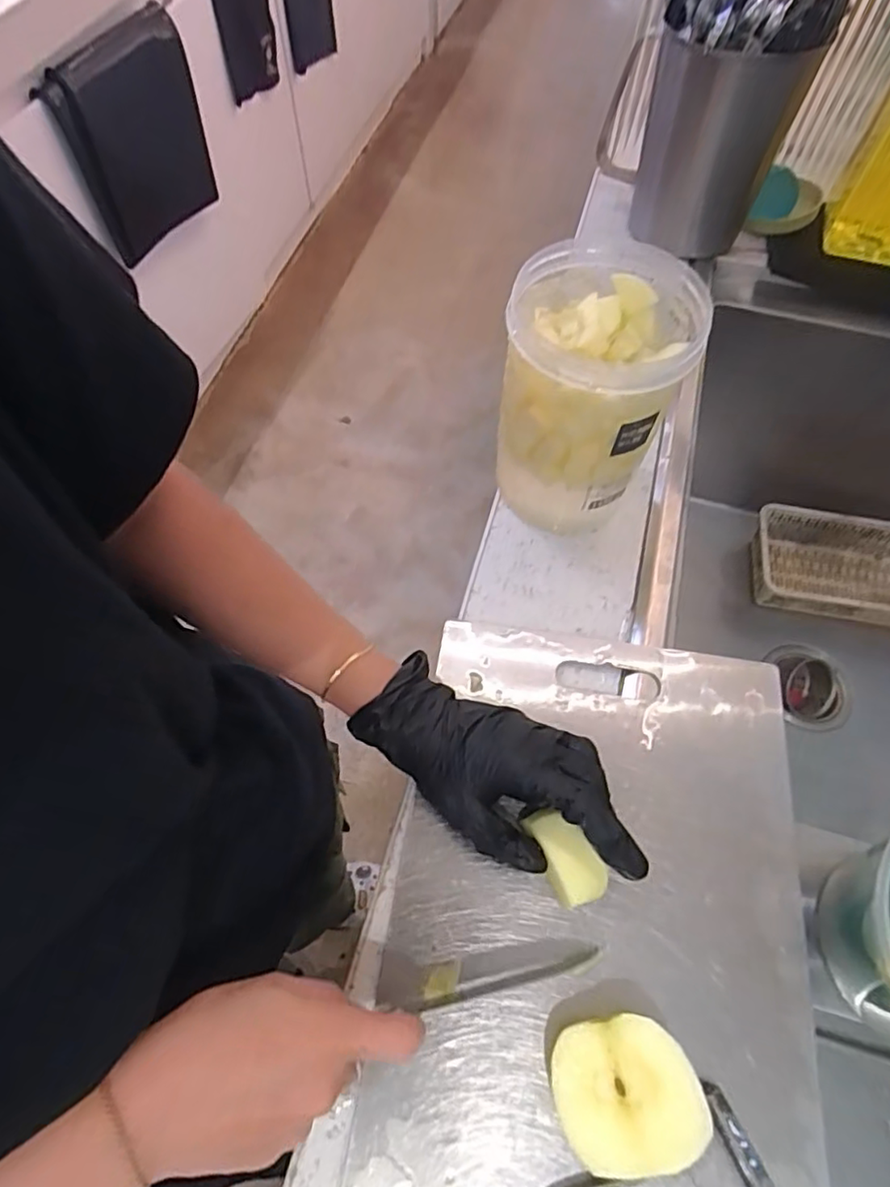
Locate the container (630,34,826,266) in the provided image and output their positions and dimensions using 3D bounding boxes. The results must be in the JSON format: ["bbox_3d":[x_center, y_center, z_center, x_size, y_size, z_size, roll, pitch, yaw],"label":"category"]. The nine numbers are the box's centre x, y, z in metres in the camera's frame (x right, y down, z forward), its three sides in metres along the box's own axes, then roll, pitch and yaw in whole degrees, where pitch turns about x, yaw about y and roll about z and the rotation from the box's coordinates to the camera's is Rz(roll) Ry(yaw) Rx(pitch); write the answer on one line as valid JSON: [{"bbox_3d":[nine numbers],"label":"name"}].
[{"bbox_3d":[0.256,-0.439,0.614,0.124,0.212,0.109,14,63,7],"label":"container"}]

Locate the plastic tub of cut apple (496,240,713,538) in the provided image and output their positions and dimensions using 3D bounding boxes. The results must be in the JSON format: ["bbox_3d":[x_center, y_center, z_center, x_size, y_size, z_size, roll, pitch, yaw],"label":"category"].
[{"bbox_3d":[0.095,-0.136,0.431,0.108,0.162,0.115,0,62,-1],"label":"plastic tub of cut apple"}]

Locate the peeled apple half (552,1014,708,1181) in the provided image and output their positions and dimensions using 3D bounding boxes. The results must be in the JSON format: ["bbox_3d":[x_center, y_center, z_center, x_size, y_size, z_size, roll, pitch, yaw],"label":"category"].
[{"bbox_3d":[0.088,0.241,0.296,0.063,0.024,0.063,-7,61,13],"label":"peeled apple half"}]

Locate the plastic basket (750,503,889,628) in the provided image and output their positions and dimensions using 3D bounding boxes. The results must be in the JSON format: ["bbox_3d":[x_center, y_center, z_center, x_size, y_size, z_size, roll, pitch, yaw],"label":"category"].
[{"bbox_3d":[0.557,-0.024,0.787,0.307,0.059,0.135,10,62,5],"label":"plastic basket"}]

